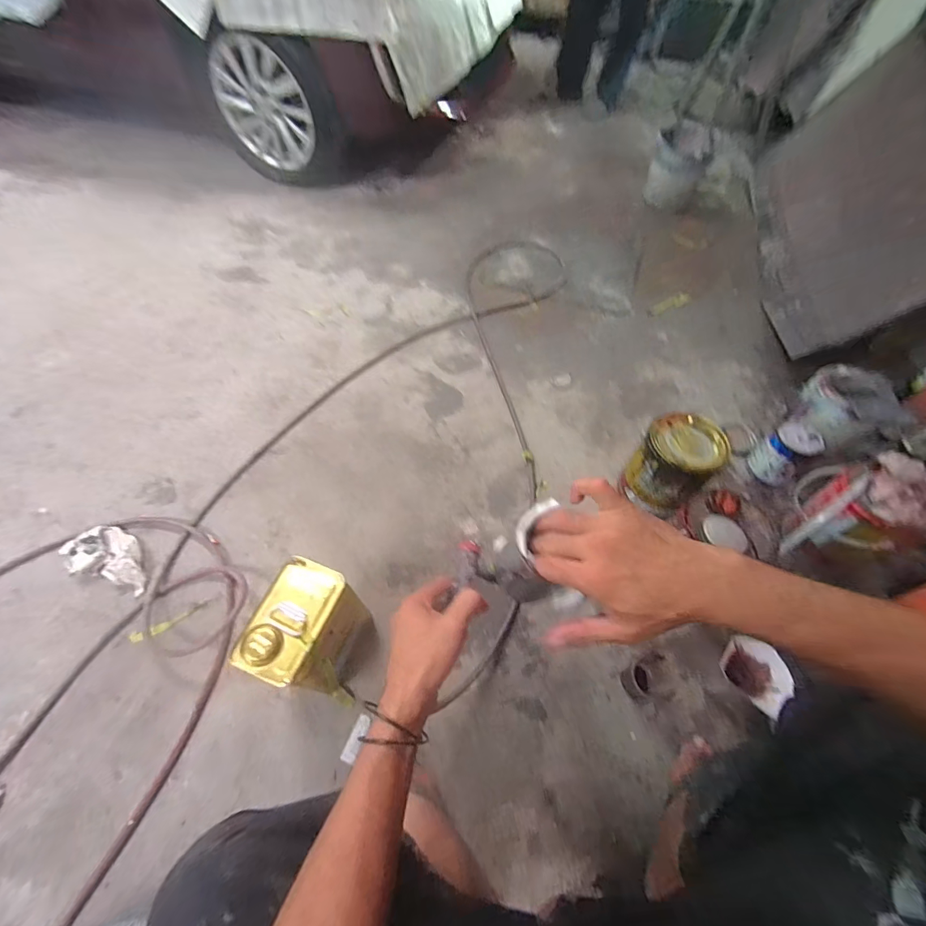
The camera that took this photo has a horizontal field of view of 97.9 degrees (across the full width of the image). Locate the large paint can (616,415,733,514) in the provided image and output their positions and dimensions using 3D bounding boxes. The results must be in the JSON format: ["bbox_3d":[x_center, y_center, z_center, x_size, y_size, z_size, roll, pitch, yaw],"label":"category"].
[{"bbox_3d":[0.458,0.005,0.890,0.144,0.168,0.151,0,57,-1],"label":"large paint can"}]

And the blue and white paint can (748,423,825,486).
[{"bbox_3d":[0.786,-0.030,0.976,0.101,0.138,0.094,0,57,-1],"label":"blue and white paint can"}]

